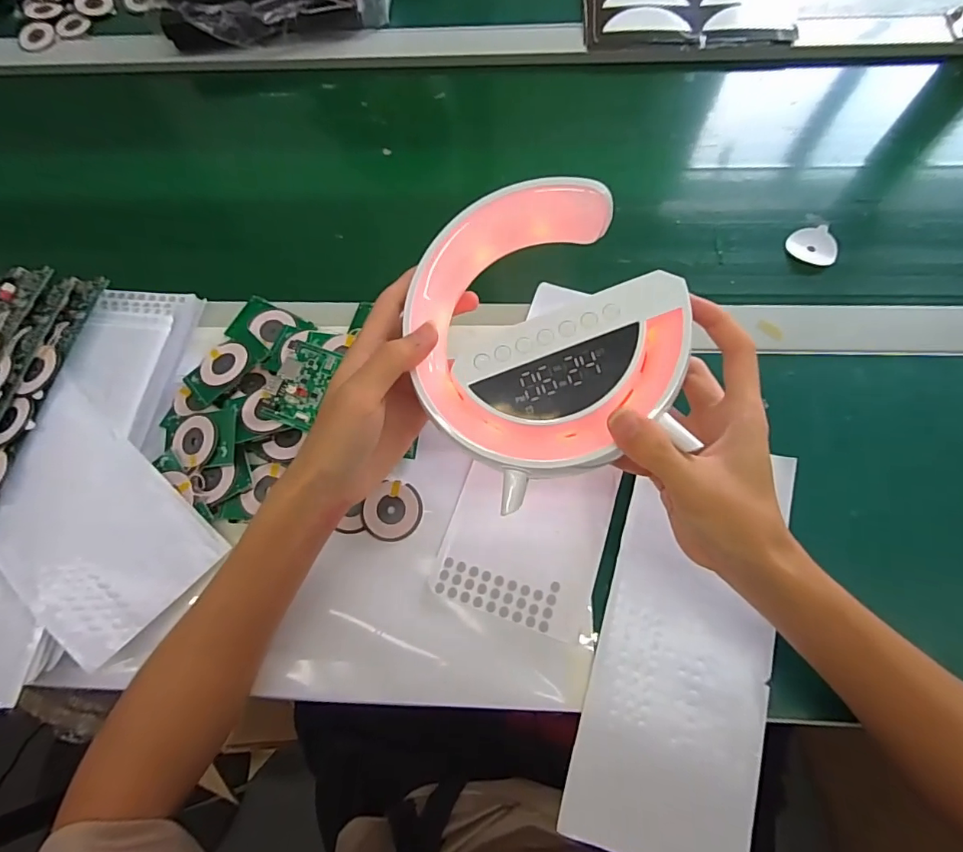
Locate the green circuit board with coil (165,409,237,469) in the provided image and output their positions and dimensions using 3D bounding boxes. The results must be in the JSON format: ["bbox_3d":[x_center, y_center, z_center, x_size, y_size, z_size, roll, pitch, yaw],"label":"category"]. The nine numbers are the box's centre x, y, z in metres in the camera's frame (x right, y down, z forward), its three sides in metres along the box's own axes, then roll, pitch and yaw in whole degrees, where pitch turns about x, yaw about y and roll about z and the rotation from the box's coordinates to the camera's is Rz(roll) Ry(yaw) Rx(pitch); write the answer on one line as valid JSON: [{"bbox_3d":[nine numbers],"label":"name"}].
[{"bbox_3d":[-0.203,0.010,0.355,0.057,0.009,0.040,-6,69,0],"label":"green circuit board with coil"}]

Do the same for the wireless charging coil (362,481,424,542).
[{"bbox_3d":[-0.060,0.059,0.340,0.040,0.004,0.037,-1,74,2],"label":"wireless charging coil"}]

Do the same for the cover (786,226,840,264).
[{"bbox_3d":[0.285,-0.156,0.426,0.039,0.009,0.034,11,74,5],"label":"cover"}]

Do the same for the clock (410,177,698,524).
[{"bbox_3d":[0.030,-0.045,0.275,0.145,0.065,0.156,-21,83,9],"label":"clock"}]

